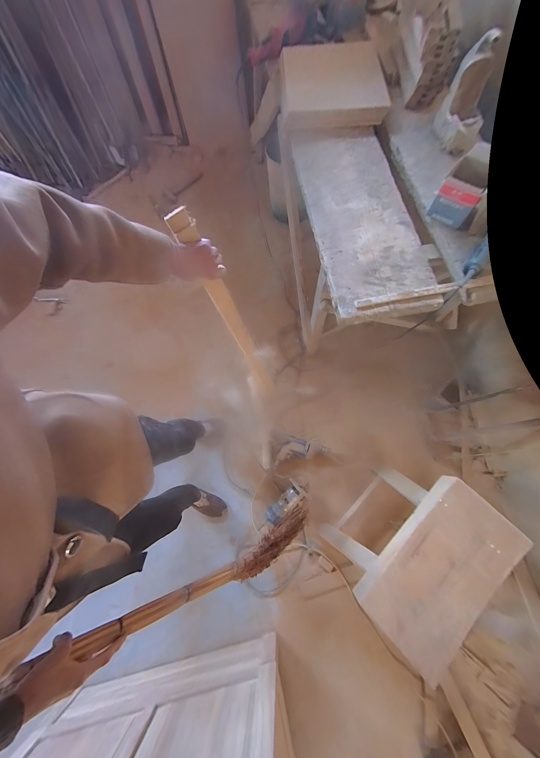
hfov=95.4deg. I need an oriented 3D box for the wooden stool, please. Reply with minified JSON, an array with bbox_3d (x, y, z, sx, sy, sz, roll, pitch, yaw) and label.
[{"bbox_3d":[0.463,0.558,0.848,0.433,0.404,0.265,-41,76,-9],"label":"wooden stool"}]

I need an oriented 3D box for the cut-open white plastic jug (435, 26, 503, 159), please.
[{"bbox_3d":[0.631,-0.880,0.769,0.124,0.196,0.181,12,74,6],"label":"cut-open white plastic jug"}]

